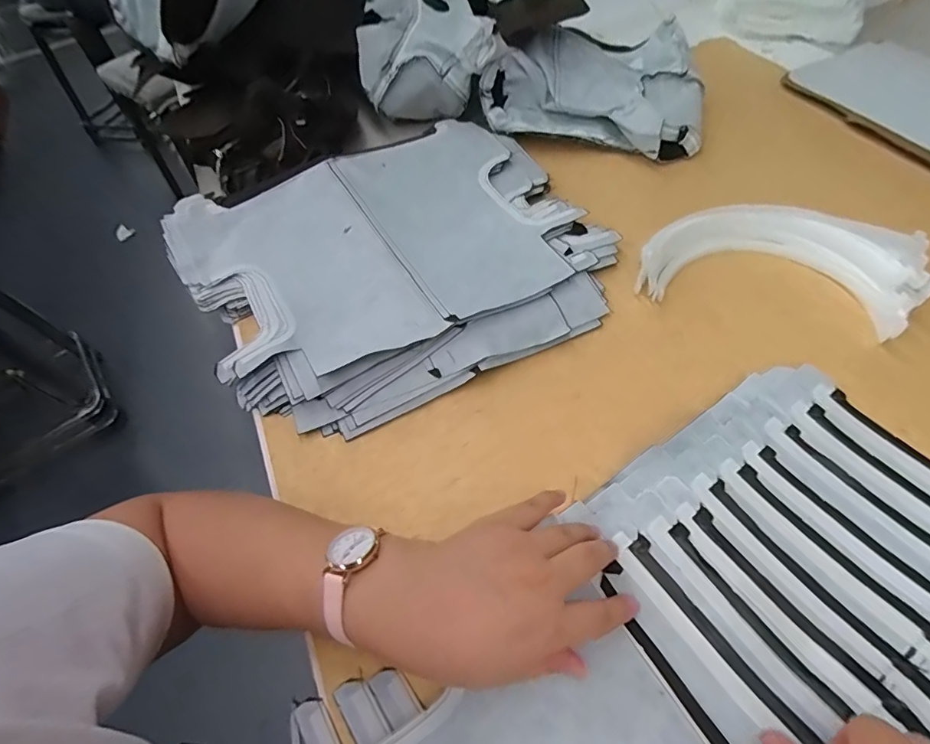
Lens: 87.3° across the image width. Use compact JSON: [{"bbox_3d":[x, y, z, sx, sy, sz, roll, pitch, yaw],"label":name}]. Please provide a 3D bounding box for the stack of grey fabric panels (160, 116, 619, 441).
[{"bbox_3d":[-0.071,-0.119,0.495,0.381,0.053,0.325,-26,56,-12],"label":"stack of grey fabric panels"}]

